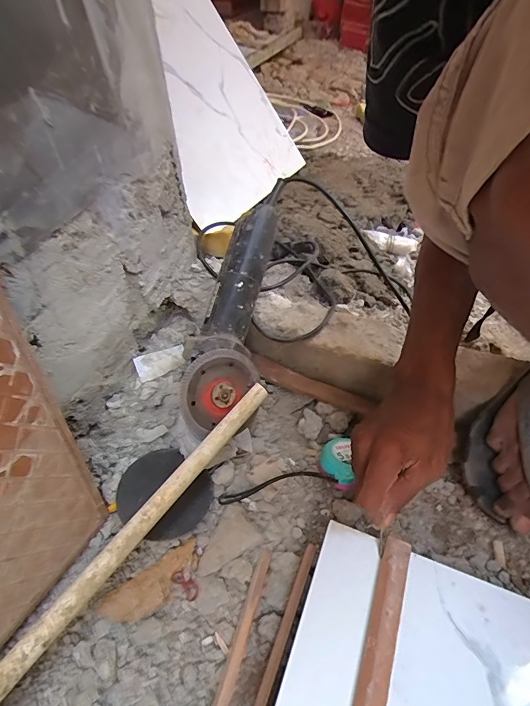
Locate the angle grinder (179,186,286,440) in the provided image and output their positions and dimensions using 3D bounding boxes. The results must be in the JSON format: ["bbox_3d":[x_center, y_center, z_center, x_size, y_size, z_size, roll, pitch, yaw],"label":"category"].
[{"bbox_3d":[-0.037,-0.059,0.478,0.097,0.073,0.322,12,75,12],"label":"angle grinder"}]

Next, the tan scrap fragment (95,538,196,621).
[{"bbox_3d":[-0.109,0.230,0.386,0.098,0.011,0.036,-26,69,-29],"label":"tan scrap fragment"}]

